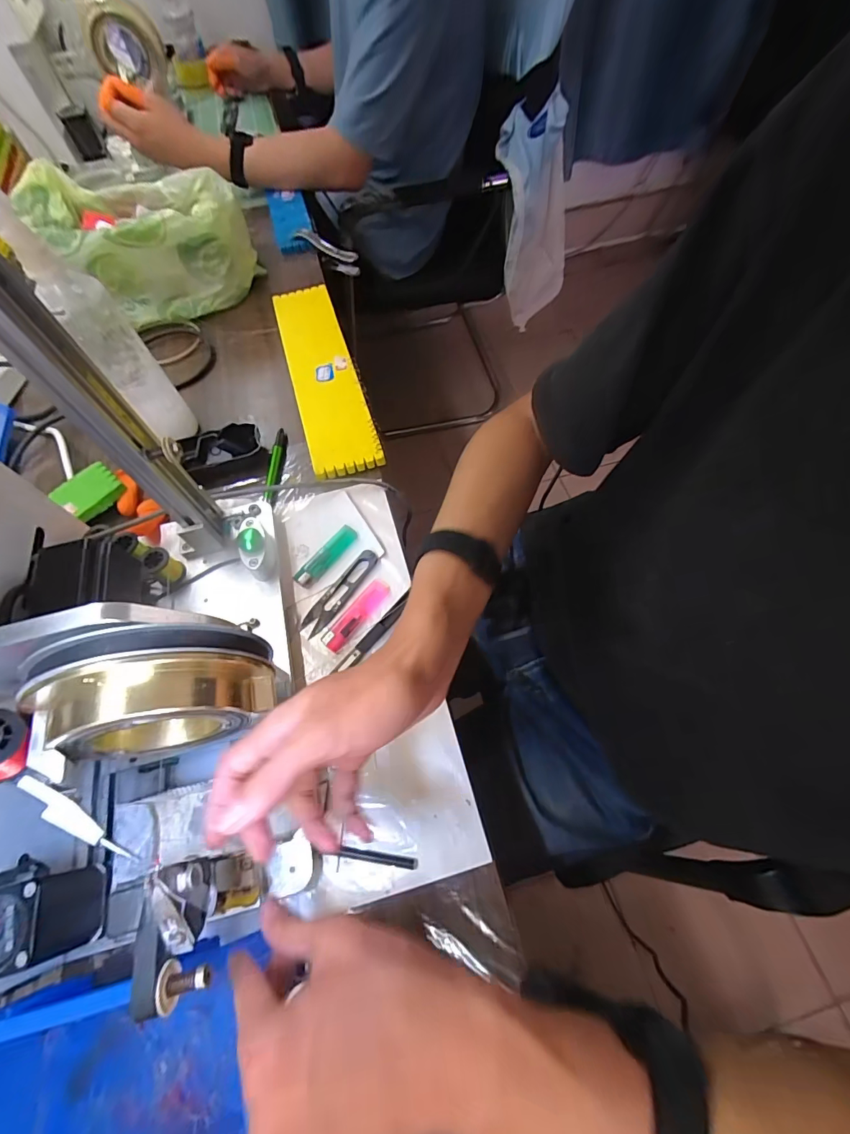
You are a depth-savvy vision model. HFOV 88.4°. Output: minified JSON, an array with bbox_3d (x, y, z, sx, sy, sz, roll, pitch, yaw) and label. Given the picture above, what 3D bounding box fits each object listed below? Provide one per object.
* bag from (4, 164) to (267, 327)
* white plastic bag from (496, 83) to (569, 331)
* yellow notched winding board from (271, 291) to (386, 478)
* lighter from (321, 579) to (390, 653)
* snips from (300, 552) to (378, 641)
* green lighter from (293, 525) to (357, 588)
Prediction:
[{"bbox_3d":[-0.387,-0.459,0.624,0.258,0.120,0.192,-27,65,-10],"label":"bag"},{"bbox_3d":[0.249,-0.778,1.017,0.090,0.444,0.212,41,72,20],"label":"white plastic bag"},{"bbox_3d":[-0.133,-0.256,0.569,0.080,0.025,0.338,-16,64,-6],"label":"yellow notched winding board"},{"bbox_3d":[-0.065,0.044,0.422,0.024,0.008,0.082,37,71,18],"label":"lighter"},{"bbox_3d":[-0.083,0.023,0.434,0.027,0.010,0.103,35,70,18],"label":"snips"},{"bbox_3d":[-0.101,-0.011,0.450,0.021,0.009,0.078,36,71,18],"label":"green lighter"}]

